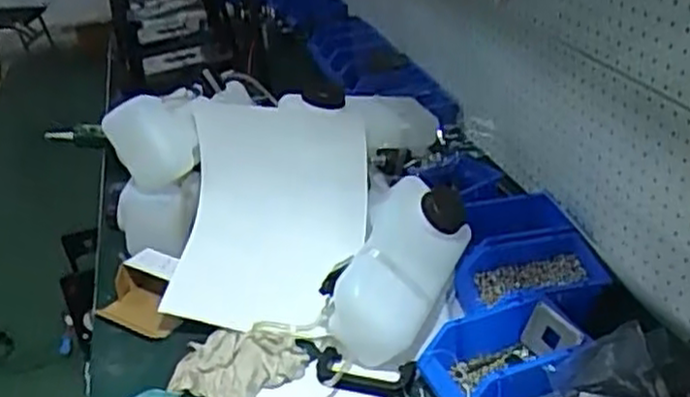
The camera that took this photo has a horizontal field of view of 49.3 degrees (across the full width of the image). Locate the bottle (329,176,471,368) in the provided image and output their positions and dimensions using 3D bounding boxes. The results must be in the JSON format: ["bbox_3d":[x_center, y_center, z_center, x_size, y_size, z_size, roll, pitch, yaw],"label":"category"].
[{"bbox_3d":[0.068,0.100,1.037,0.143,0.138,0.277,9,48,25],"label":"bottle"}]

